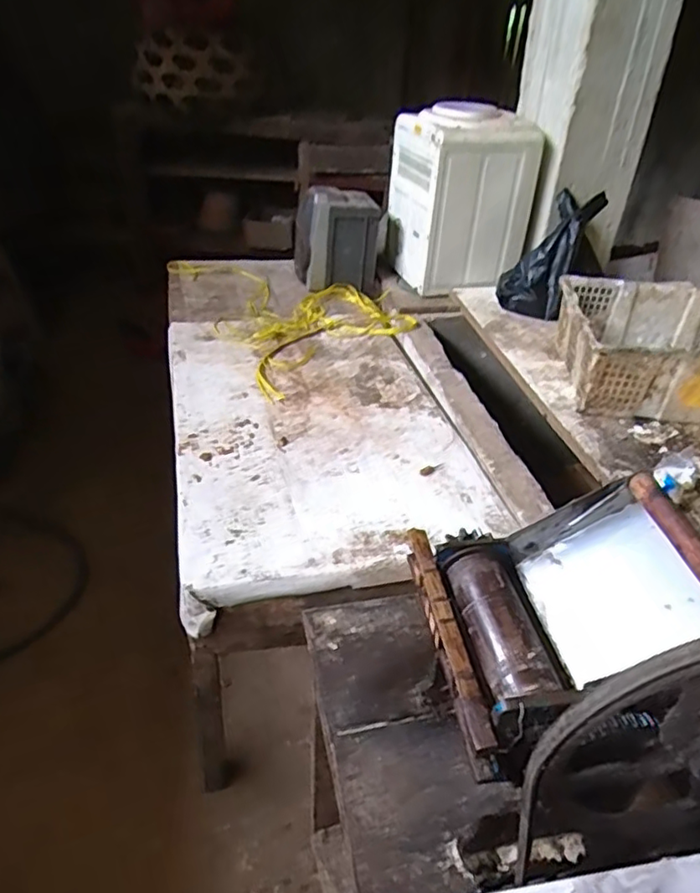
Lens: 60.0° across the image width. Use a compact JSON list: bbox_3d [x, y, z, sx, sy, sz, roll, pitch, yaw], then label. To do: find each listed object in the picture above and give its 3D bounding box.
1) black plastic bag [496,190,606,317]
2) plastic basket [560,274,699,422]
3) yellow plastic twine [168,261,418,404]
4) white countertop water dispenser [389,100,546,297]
[{"bbox_3d":[0.506,-0.493,1.527,0.182,0.340,0.097,38,12,38],"label":"black plastic bag"},{"bbox_3d":[0.695,-0.198,1.287,0.474,0.166,0.339,6,36,4],"label":"plastic basket"},{"bbox_3d":[-0.140,-0.378,1.631,0.487,0.024,0.763,-16,40,-24],"label":"yellow plastic twine"},{"bbox_3d":[0.302,-0.695,1.685,0.313,0.409,0.304,-6,37,-12],"label":"white countertop water dispenser"}]

